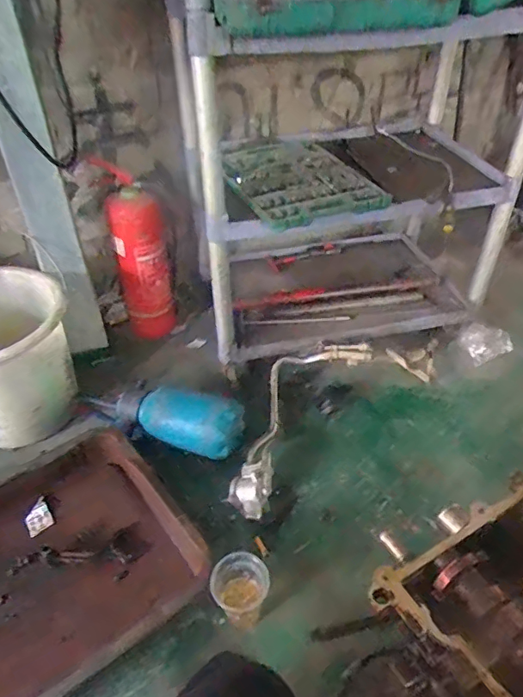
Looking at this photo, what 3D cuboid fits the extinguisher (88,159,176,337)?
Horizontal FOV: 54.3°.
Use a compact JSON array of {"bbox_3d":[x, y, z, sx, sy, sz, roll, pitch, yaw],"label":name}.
[{"bbox_3d":[-0.322,-0.256,1.365,0.136,0.469,0.143,-8,41,-7],"label":"extinguisher"}]

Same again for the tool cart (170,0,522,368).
[{"bbox_3d":[0.205,-0.430,1.183,0.734,0.898,0.452,-10,41,-10],"label":"tool cart"}]

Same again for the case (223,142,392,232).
[{"bbox_3d":[0.071,-0.385,1.153,0.303,0.057,0.365,-15,42,-15],"label":"case"}]

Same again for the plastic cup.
[{"bbox_3d":[-0.036,0.405,0.850,0.076,0.128,0.081,-1,40,1],"label":"plastic cup"}]

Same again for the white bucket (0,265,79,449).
[{"bbox_3d":[-0.555,0.011,1.080,0.306,0.261,0.292,-25,45,-25],"label":"white bucket"}]

